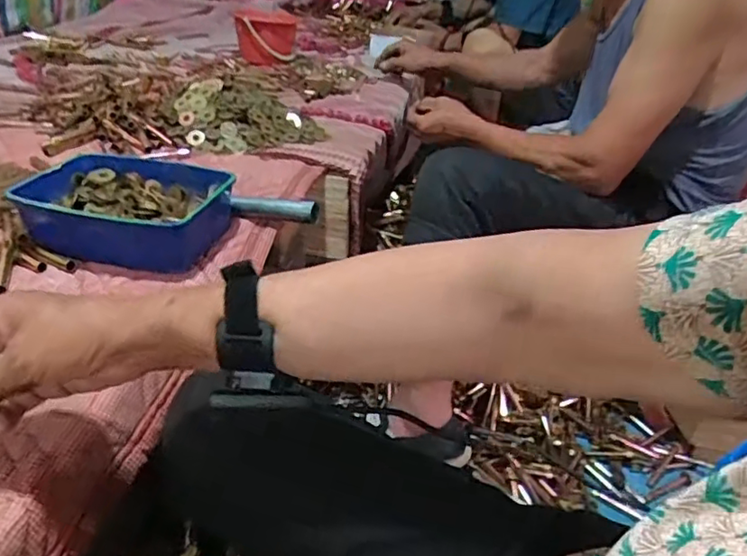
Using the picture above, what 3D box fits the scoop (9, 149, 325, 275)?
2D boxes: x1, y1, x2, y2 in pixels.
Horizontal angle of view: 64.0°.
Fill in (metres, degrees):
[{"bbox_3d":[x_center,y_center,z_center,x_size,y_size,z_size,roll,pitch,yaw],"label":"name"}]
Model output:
[{"bbox_3d":[-0.230,-0.066,0.651,0.297,0.070,0.147,12,31,10],"label":"scoop"}]

